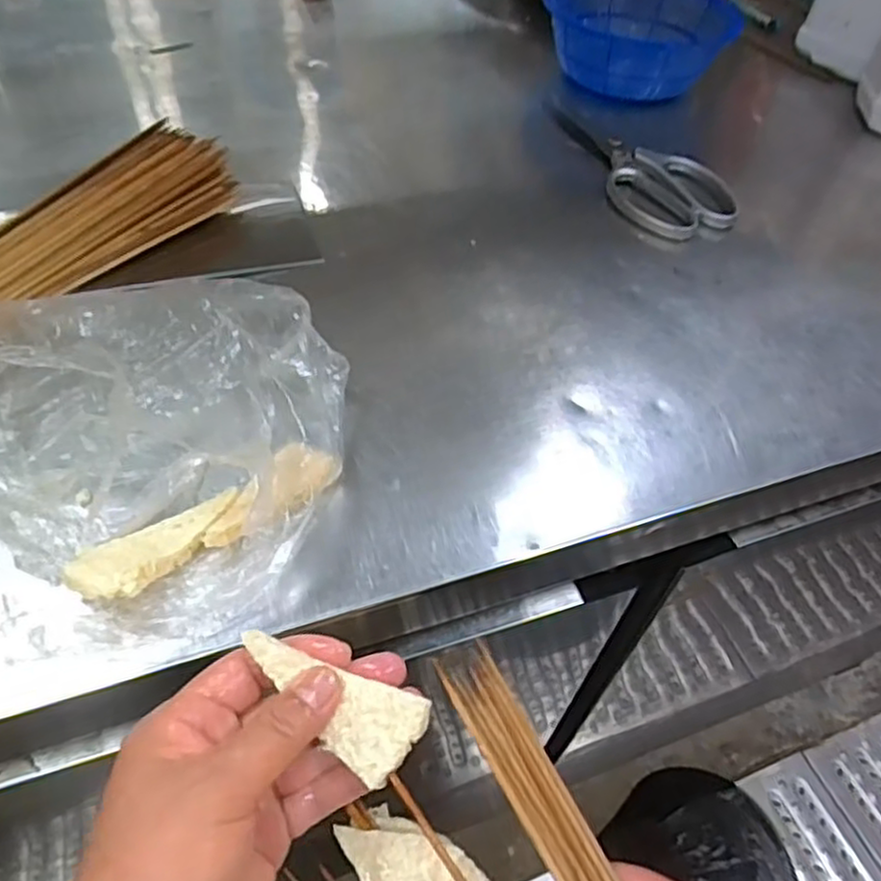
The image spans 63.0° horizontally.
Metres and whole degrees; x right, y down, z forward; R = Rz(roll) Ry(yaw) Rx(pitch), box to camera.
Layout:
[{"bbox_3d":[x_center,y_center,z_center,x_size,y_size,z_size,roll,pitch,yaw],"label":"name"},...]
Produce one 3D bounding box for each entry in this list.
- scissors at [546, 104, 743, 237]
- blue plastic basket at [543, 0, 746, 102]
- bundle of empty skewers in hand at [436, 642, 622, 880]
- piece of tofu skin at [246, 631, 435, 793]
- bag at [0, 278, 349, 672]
[{"bbox_3d":[0.160,-0.231,0.593,0.092,0.011,0.184,-21,59,-15],"label":"scissors"},{"bbox_3d":[0.191,-0.404,0.712,0.179,0.055,0.170,8,51,2],"label":"blue plastic basket"},{"bbox_3d":[0.079,0.198,0.241,0.024,0.014,0.279,-21,62,-23],"label":"bundle of empty skewers in hand"},{"bbox_3d":[-0.043,0.099,0.268,0.073,0.005,0.030,19,80,10],"label":"piece of tofu skin"},{"bbox_3d":[-0.158,0.004,0.329,0.253,0.093,0.160,-19,54,-19],"label":"bag"}]

